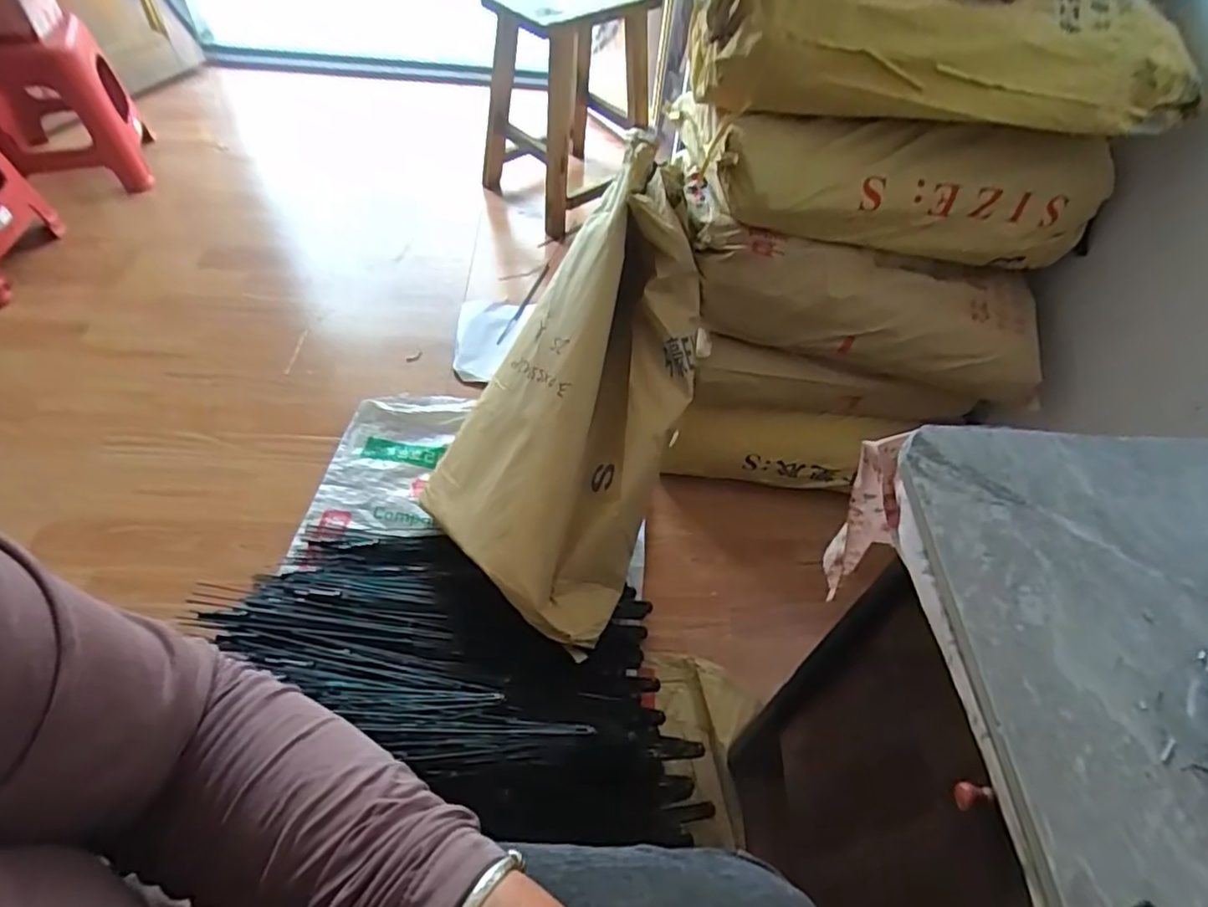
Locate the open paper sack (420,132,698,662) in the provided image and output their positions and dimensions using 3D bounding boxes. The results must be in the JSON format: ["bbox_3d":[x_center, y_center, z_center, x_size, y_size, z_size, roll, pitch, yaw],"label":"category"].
[{"bbox_3d":[-0.049,-0.124,1.031,0.351,0.185,0.762,17,82,8],"label":"open paper sack"}]

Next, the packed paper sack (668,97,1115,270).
[{"bbox_3d":[0.424,-0.497,1.066,0.630,0.191,0.396,-3,52,-7],"label":"packed paper sack"}]

